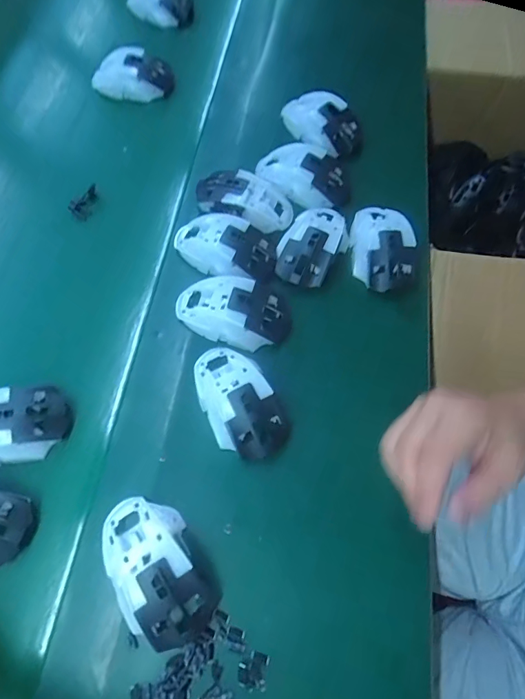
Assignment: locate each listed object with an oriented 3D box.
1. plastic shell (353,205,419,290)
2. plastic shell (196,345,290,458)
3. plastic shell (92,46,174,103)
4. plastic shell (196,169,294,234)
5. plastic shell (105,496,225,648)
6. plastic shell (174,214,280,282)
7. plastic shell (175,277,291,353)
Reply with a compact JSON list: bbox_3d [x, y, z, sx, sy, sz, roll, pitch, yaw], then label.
[{"bbox_3d":[0.135,-0.119,0.463,0.065,0.038,0.115,-1,67,1],"label":"plastic shell"},{"bbox_3d":[-0.022,0.047,0.390,0.066,0.041,0.115,-25,69,-9],"label":"plastic shell"},{"bbox_3d":[-0.199,-0.415,0.615,0.129,0.036,0.077,21,67,8],"label":"plastic shell"},{"bbox_3d":[-0.022,-0.181,0.487,0.117,0.033,0.058,18,68,8],"label":"plastic shell"},{"bbox_3d":[-0.086,0.176,0.330,0.065,0.035,0.115,-30,70,-11],"label":"plastic shell"},{"bbox_3d":[-0.042,-0.114,0.451,0.115,0.025,0.068,15,68,7],"label":"plastic shell"},{"bbox_3d":[-0.031,-0.039,0.430,0.122,0.042,0.070,8,67,4],"label":"plastic shell"}]

